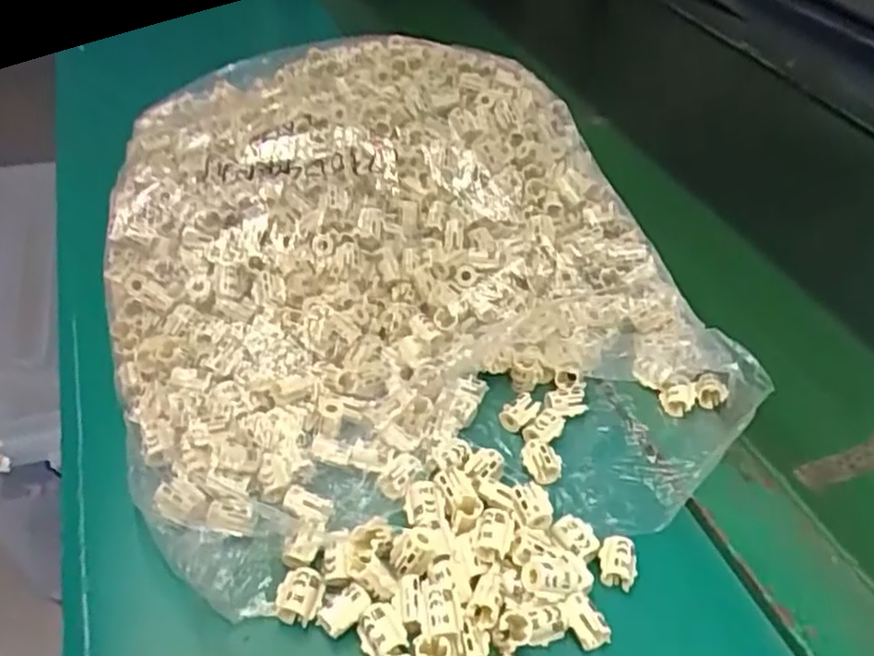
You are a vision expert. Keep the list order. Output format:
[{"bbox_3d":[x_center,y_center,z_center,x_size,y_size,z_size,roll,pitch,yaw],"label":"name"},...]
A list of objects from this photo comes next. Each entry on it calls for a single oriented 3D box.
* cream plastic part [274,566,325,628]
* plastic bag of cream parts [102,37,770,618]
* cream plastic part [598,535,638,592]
[{"bbox_3d":[-0.061,0.119,0.329,0.020,0.011,0.022,5,42,-1],"label":"cream plastic part"},{"bbox_3d":[-0.031,-0.055,0.469,0.336,0.089,0.408,-9,44,-15],"label":"plastic bag of cream parts"},{"bbox_3d":[0.088,0.113,0.356,0.019,0.010,0.023,12,43,8],"label":"cream plastic part"}]

